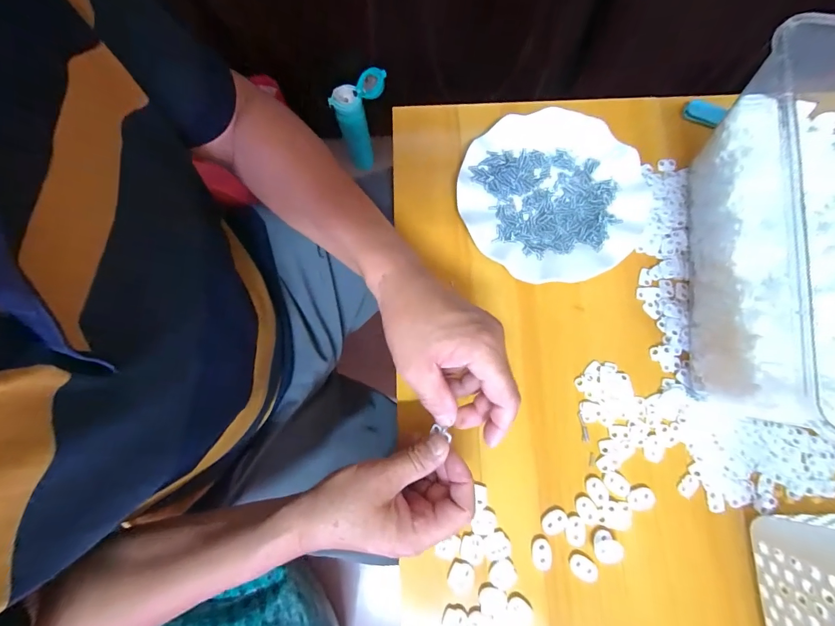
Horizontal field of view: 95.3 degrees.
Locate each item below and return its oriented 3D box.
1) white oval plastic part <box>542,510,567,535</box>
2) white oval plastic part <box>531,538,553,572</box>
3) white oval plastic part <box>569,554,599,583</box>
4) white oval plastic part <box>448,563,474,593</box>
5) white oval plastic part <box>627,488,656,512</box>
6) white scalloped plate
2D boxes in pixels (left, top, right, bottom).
[{"bbox_3d":[0.118,0.181,0.328,0.024,0.004,0.015,-40,79,-7],"label":"white oval plastic part"},{"bbox_3d":[0.106,0.205,0.322,0.017,0.004,0.024,3,77,2],"label":"white oval plastic part"},{"bbox_3d":[0.140,0.214,0.320,0.023,0.004,0.016,28,79,7],"label":"white oval plastic part"},{"bbox_3d":[0.036,0.222,0.319,0.020,0.004,0.022,15,78,5],"label":"white oval plastic part"},{"bbox_3d":[0.195,0.163,0.331,0.022,0.005,0.018,-14,77,-2],"label":"white oval plastic part"},{"bbox_3d":[0.135,-0.120,0.389,0.177,0.020,0.178,0,77,1],"label":"white scalloped plate"}]

